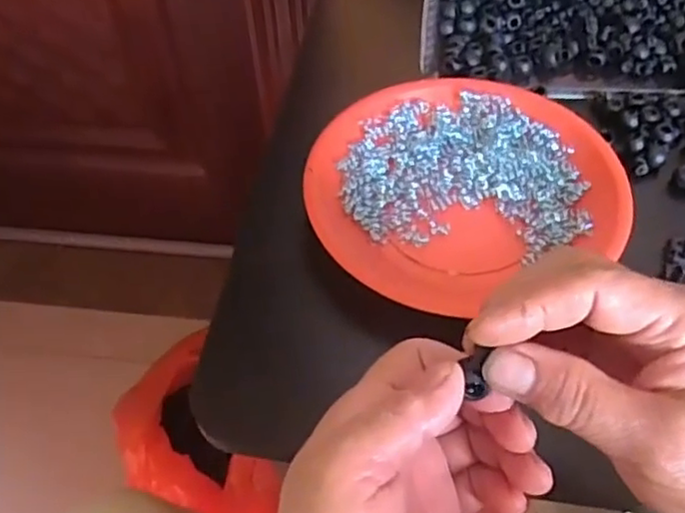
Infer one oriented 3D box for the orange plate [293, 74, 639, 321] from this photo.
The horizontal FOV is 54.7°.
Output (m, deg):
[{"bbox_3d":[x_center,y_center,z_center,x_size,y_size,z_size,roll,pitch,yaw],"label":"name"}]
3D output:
[{"bbox_3d":[0.073,-0.047,0.426,0.188,0.025,0.172,-1,53,1],"label":"orange plate"}]

